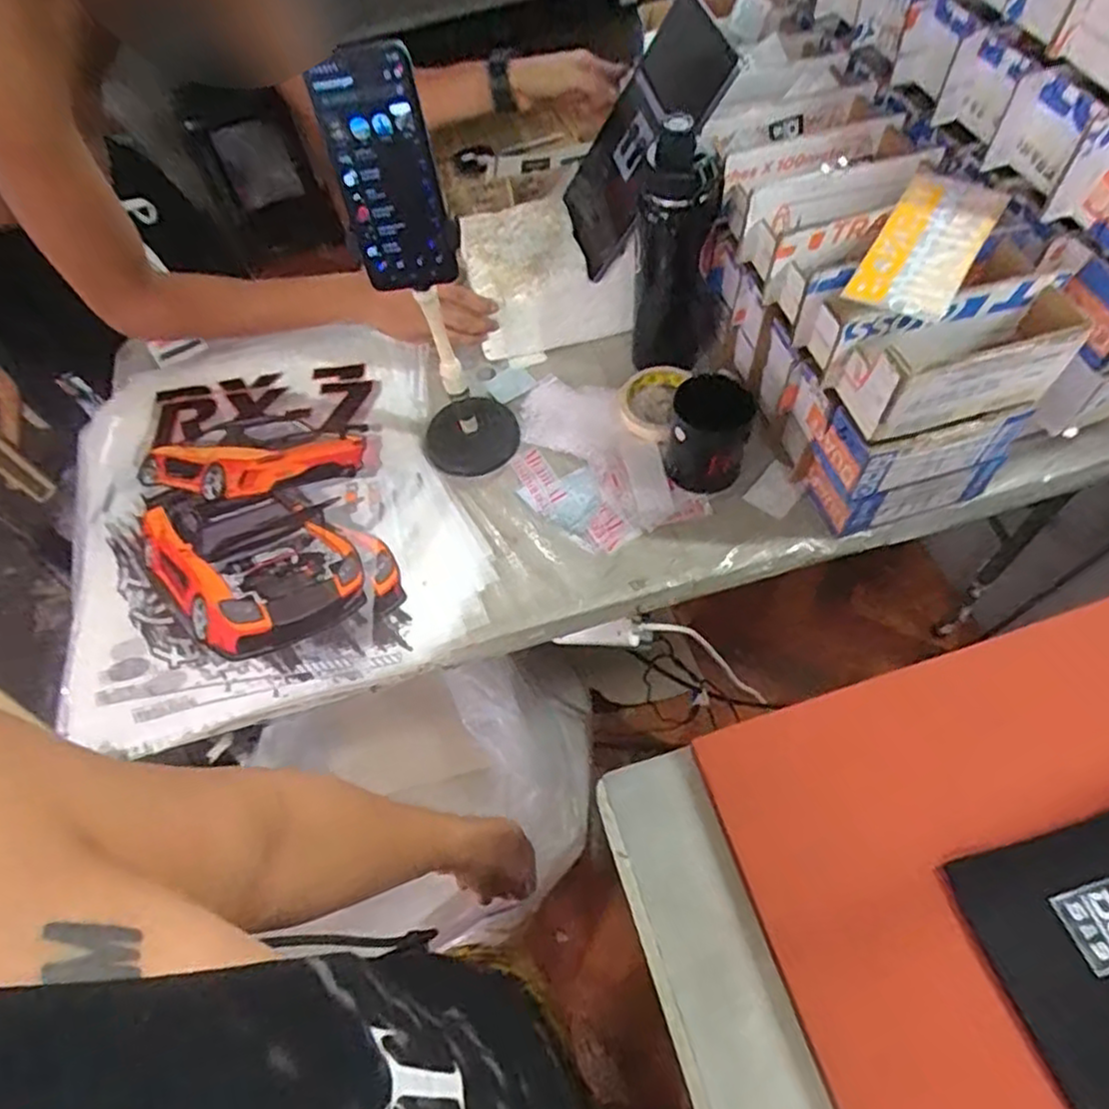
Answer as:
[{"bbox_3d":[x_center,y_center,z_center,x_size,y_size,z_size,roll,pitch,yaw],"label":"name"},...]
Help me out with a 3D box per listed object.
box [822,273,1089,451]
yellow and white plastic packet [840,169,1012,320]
[{"bbox_3d":[0.320,-0.152,0.550,0.185,0.080,0.066,-13,60,-3],"label":"box"},{"bbox_3d":[0.300,-0.250,0.566,0.073,0.011,0.190,29,66,20],"label":"yellow and white plastic packet"}]

